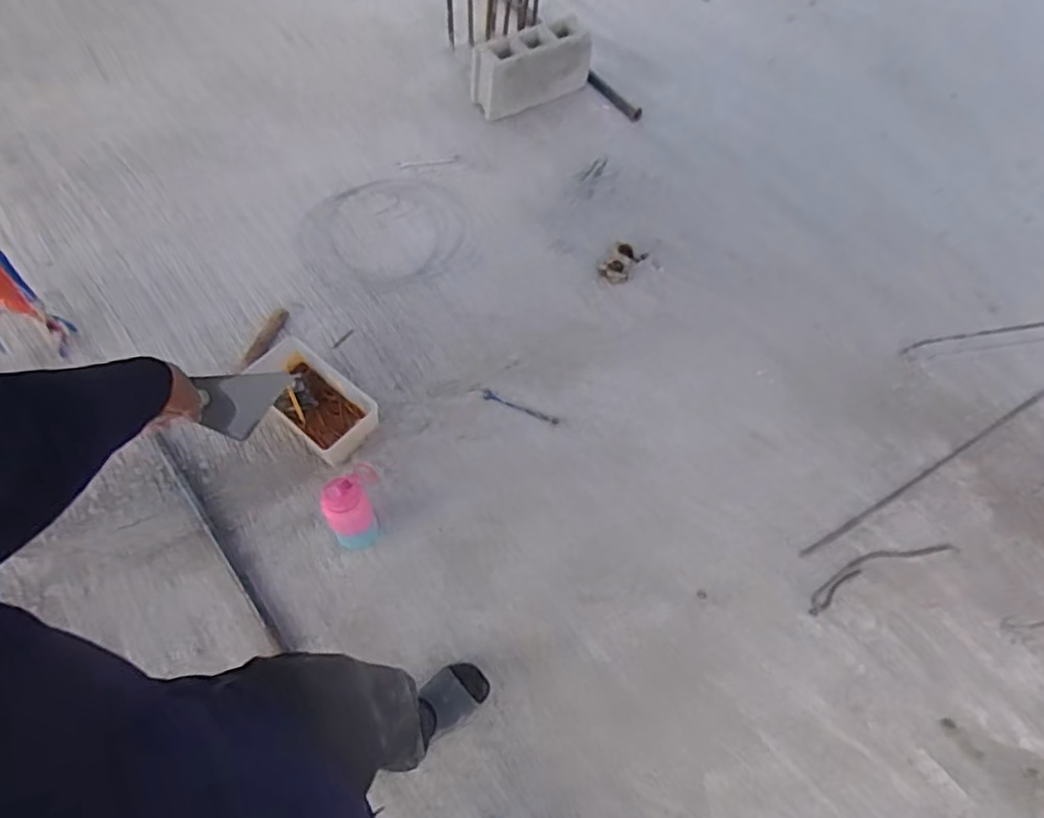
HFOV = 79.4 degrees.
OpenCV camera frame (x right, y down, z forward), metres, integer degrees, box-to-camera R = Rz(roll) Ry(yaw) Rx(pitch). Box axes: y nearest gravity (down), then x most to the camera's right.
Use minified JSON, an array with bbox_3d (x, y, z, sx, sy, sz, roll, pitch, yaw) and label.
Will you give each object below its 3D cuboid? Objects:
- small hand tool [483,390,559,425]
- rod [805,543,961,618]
[{"bbox_3d":[-0.002,-0.004,1.575,0.201,0.014,0.026,19,63,7],"label":"small hand tool"},{"bbox_3d":[0.805,0.361,1.420,0.401,0.008,0.067,-18,65,-12],"label":"rod"}]

